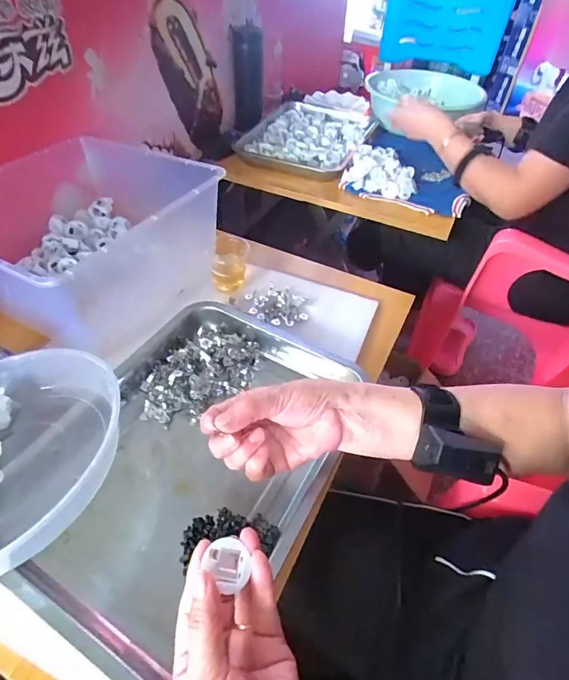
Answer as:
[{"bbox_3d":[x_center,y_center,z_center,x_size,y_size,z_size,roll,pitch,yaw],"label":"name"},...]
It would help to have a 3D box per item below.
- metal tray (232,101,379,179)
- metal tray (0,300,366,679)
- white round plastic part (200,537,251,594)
[{"bbox_3d":[0.056,-0.471,0.942,0.270,0.046,0.287,18,48,12],"label":"metal tray"},{"bbox_3d":[-0.098,0.114,0.437,0.274,0.048,0.363,25,50,18],"label":"metal tray"},{"bbox_3d":[-0.040,0.156,0.286,0.031,0.018,0.028,36,54,26],"label":"white round plastic part"}]

